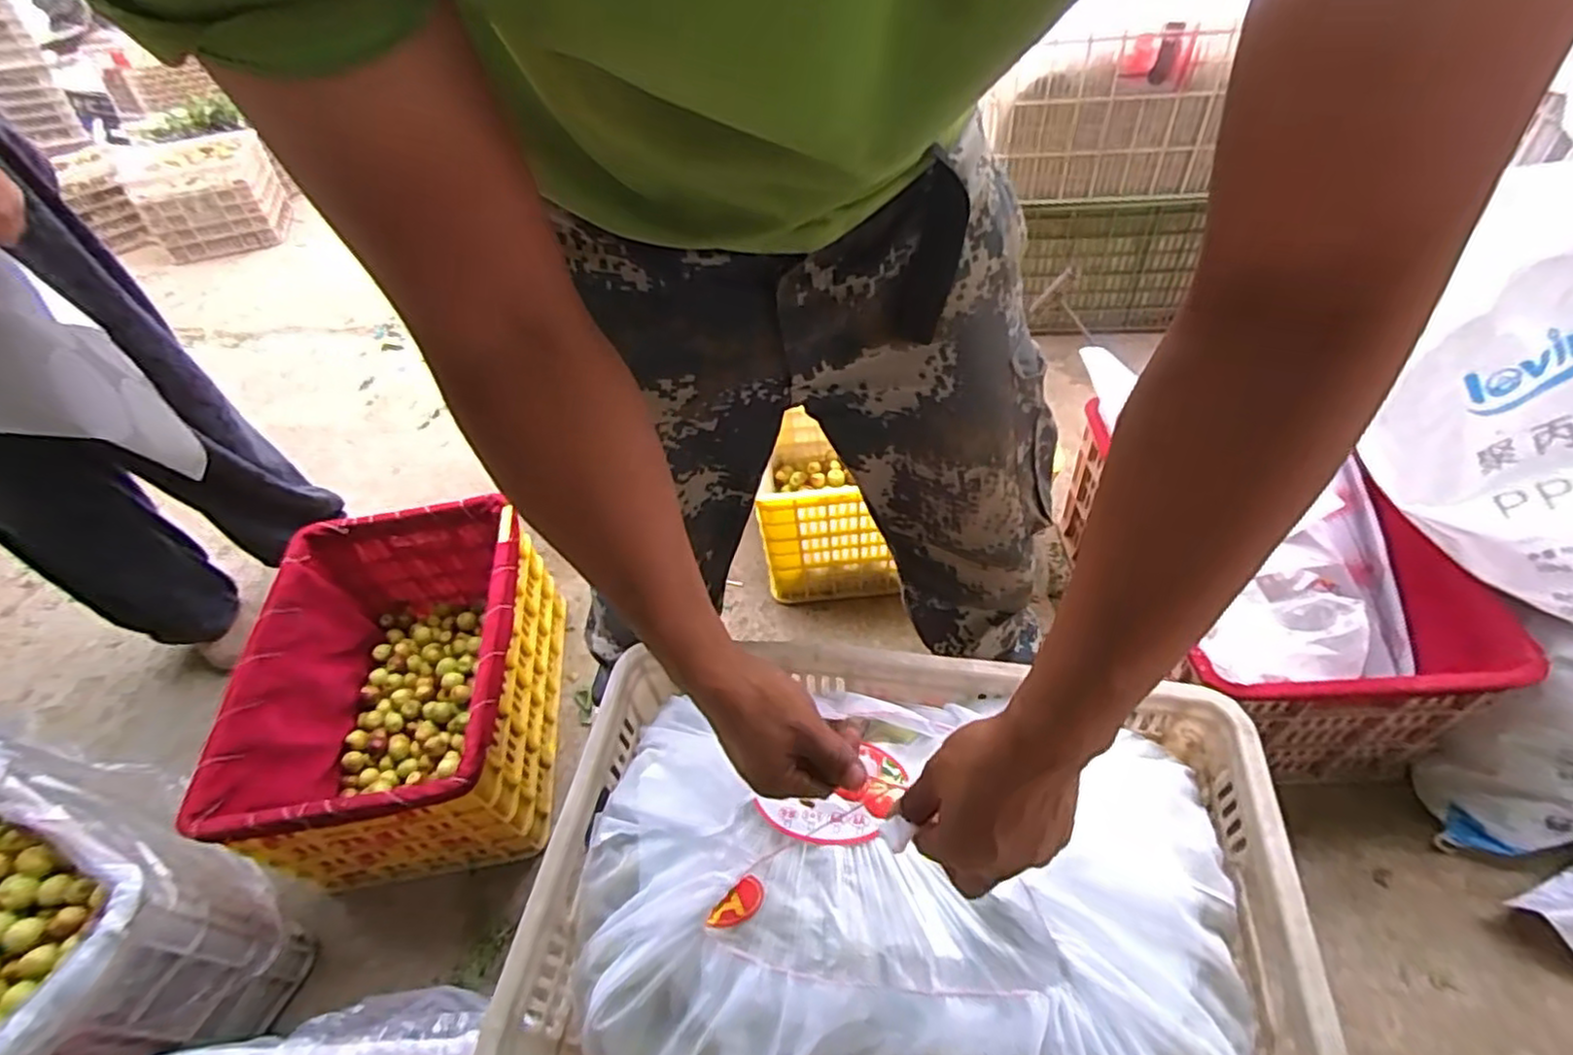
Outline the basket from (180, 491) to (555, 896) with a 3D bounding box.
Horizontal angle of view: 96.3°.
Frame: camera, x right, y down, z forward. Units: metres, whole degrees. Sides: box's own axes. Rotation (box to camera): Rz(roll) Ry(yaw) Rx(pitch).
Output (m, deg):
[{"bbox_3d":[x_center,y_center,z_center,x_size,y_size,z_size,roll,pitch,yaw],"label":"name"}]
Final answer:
[{"bbox_3d":[-0.535,0.218,1.031,0.322,0.265,0.508,-13,50,-3],"label":"basket"}]

